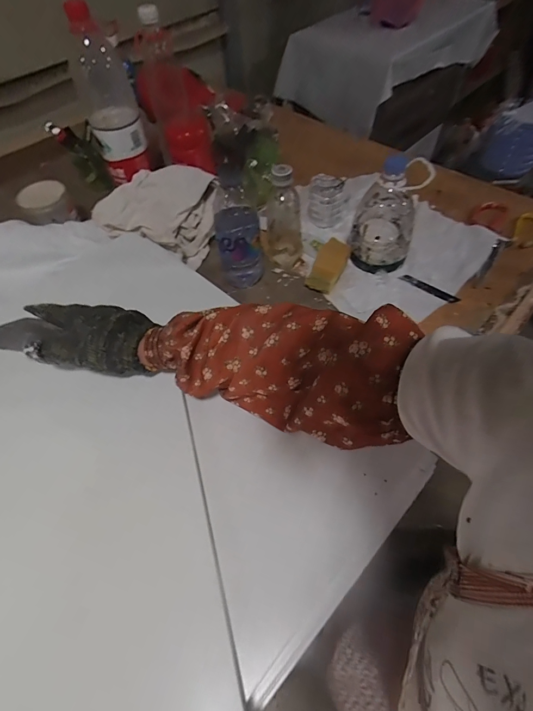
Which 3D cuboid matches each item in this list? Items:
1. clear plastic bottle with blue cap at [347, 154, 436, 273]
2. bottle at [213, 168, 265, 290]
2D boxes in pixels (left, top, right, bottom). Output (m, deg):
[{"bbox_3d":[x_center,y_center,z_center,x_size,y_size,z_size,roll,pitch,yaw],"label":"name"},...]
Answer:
[{"bbox_3d":[0.197,-0.233,0.599,0.100,0.157,0.112,12,58,10],"label":"clear plastic bottle with blue cap"},{"bbox_3d":[-0.043,-0.185,0.590,0.074,0.226,0.064,-6,57,-2],"label":"bottle"}]

